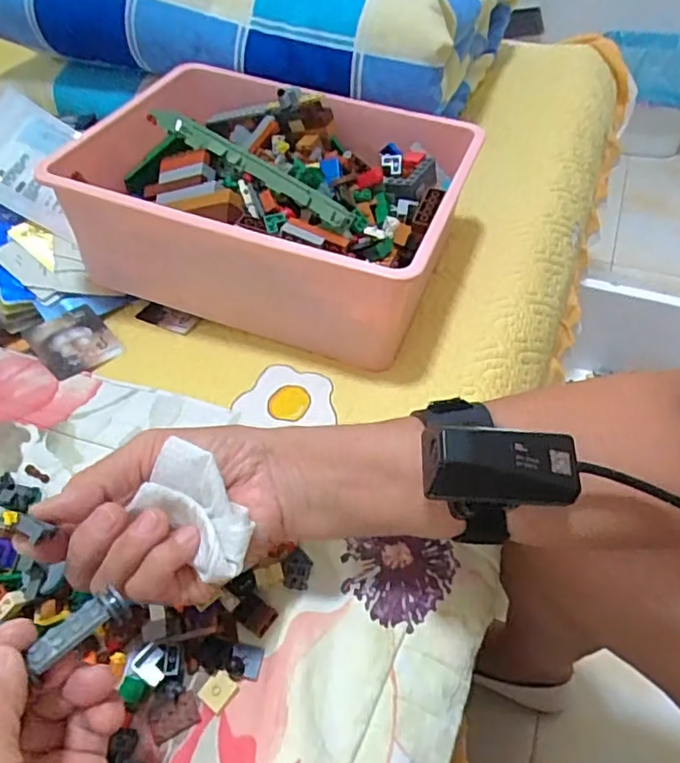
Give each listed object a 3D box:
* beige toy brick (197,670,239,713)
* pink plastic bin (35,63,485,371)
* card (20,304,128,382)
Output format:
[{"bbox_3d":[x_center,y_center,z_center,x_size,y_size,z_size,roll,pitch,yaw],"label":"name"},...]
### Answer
[{"bbox_3d":[-0.063,0.159,0.309,0.015,0.004,0.016,30,54,27],"label":"beige toy brick"},{"bbox_3d":[-0.056,-0.160,0.536,0.315,0.120,0.243,14,48,15],"label":"pink plastic bin"},{"bbox_3d":[-0.223,-0.036,0.501,0.058,0.009,0.069,-35,55,-27],"label":"card"}]

